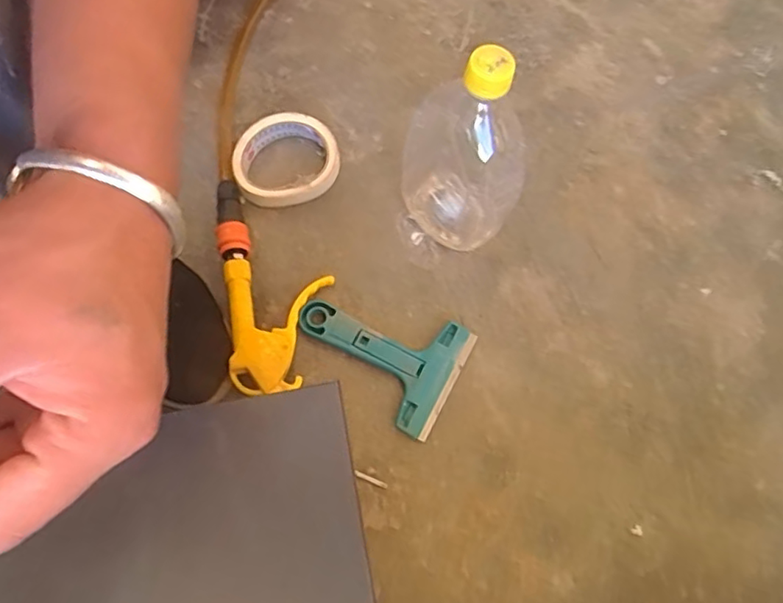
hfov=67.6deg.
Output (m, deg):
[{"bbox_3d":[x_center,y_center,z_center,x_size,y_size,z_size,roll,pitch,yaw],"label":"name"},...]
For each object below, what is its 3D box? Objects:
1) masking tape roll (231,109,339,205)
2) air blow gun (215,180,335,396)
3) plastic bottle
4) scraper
[{"bbox_3d":[-0.099,-0.136,0.556,0.098,0.024,0.089,-2,69,-2],"label":"masking tape roll"},{"bbox_3d":[-0.103,-0.017,0.511,0.083,0.035,0.200,-10,70,-5],"label":"air blow gun"},{"bbox_3d":[0.051,-0.110,0.458,0.083,0.191,0.085,0,69,-1],"label":"plastic bottle"},{"bbox_3d":[-0.012,0.041,0.500,0.141,0.011,0.099,27,71,9],"label":"scraper"}]

